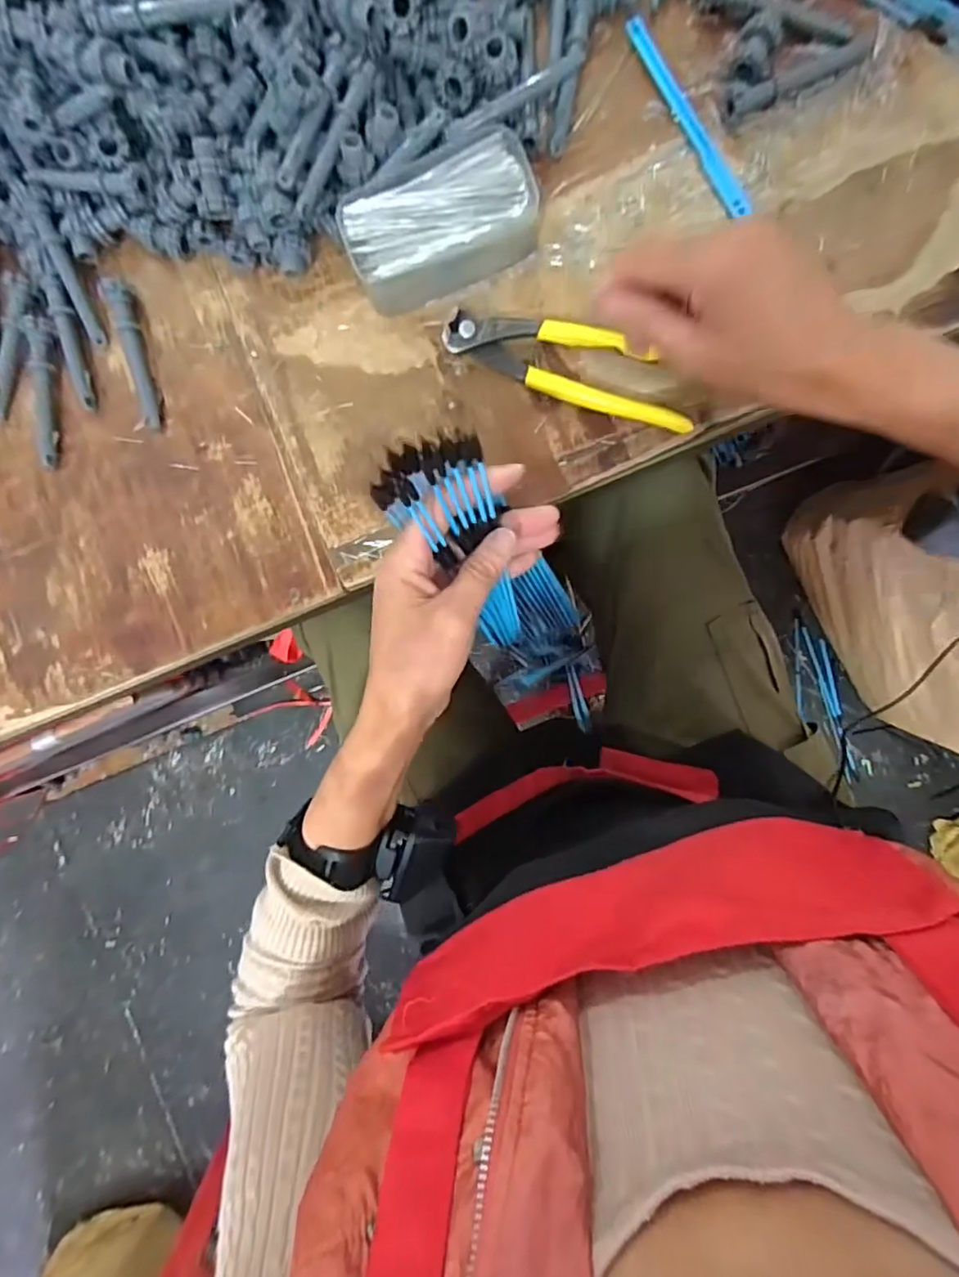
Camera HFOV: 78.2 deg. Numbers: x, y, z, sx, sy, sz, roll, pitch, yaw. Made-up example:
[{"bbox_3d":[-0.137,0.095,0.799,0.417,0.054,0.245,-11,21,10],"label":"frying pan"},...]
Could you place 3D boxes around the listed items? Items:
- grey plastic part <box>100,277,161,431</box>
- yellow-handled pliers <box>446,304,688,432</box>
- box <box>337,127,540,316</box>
[{"bbox_3d":[-0.229,-0.188,0.390,0.014,0.016,0.097,-14,91,5],"label":"grey plastic part"},{"bbox_3d":[0.058,-0.173,0.369,0.160,0.012,0.045,20,94,4],"label":"yellow-handled pliers"},{"bbox_3d":[-0.023,-0.256,0.365,0.117,0.032,0.068,-26,90,5],"label":"box"}]

